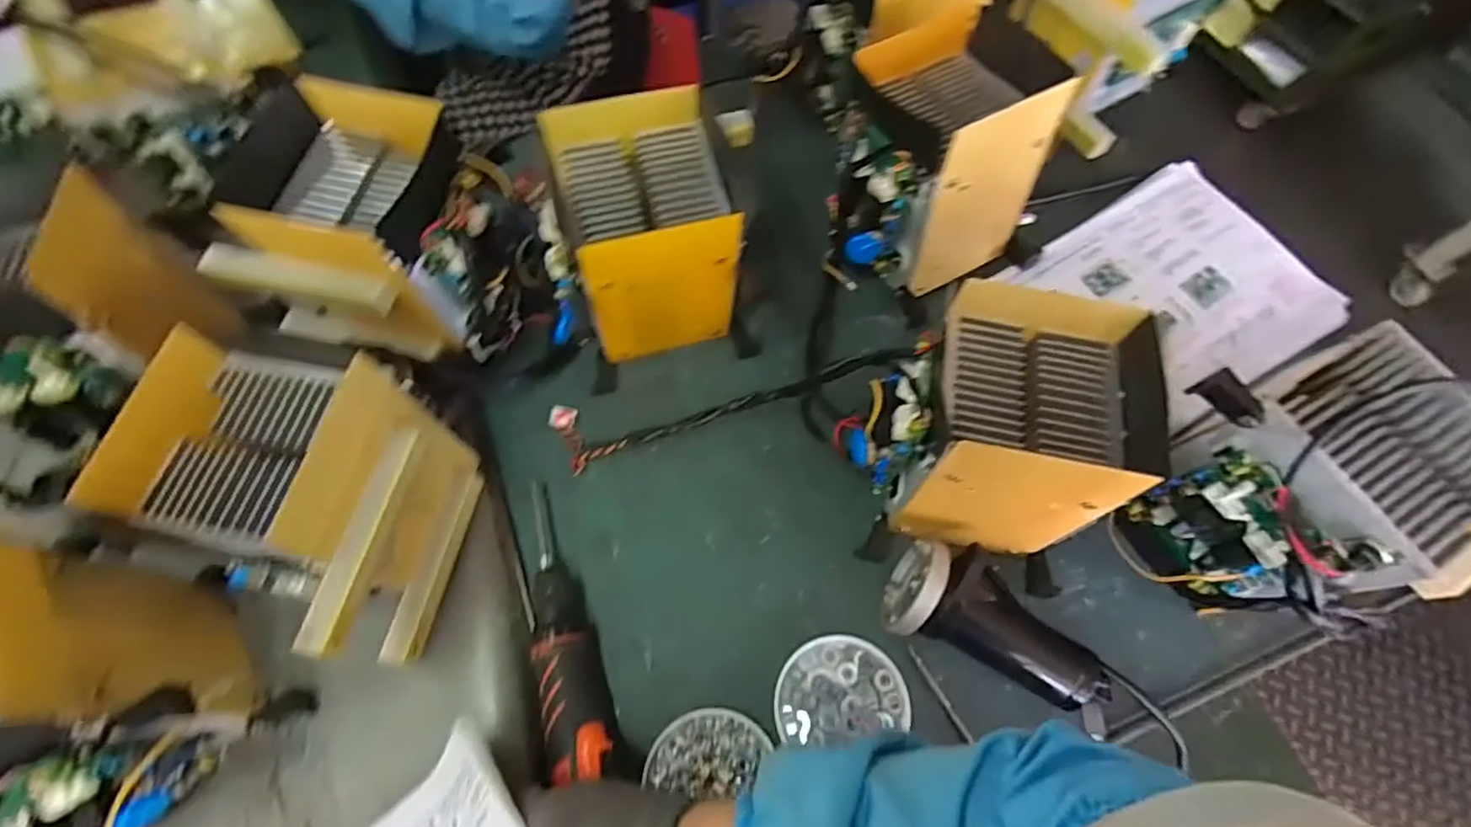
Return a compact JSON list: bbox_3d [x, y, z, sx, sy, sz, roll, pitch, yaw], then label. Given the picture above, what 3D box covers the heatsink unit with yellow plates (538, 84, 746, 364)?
[{"bbox_3d":[-0.073,-0.156,0.544,0.133,0.157,0.145,-16,68,-8],"label":"heatsink unit with yellow plates"}]

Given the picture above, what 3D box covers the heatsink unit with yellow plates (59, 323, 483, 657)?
[{"bbox_3d":[-0.292,0.063,0.430,0.155,0.139,0.167,9,67,3],"label":"heatsink unit with yellow plates"}]

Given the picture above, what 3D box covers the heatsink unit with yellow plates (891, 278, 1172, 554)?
[{"bbox_3d":[0.204,0.016,0.487,0.133,0.164,0.140,12,67,4],"label":"heatsink unit with yellow plates"}]

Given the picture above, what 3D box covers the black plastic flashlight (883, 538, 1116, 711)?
[{"bbox_3d":[0.202,0.155,0.476,0.166,0.058,0.083,22,68,8],"label":"black plastic flashlight"}]

